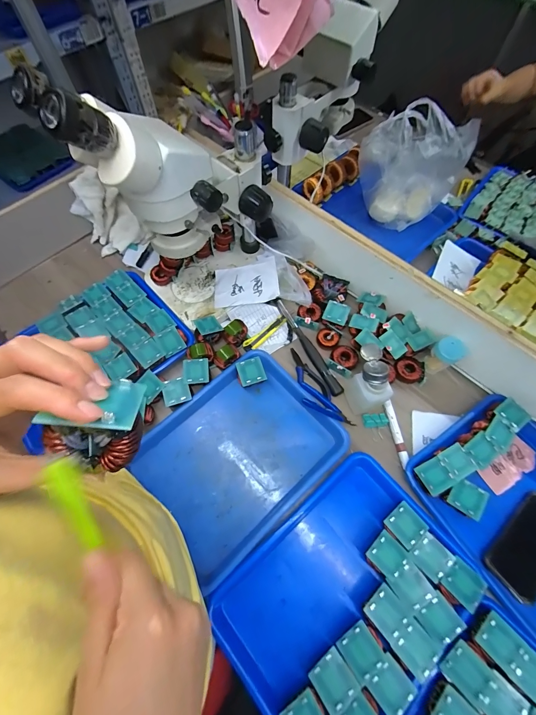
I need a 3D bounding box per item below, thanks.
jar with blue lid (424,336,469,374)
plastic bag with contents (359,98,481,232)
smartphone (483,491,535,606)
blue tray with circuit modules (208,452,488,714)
[{"bbox_3d":[0.320,0.001,0.570,0.044,0.085,0.048,-31,69,-13],"label":"jar with blue lid"},{"bbox_3d":[0.311,-0.422,0.670,0.179,0.184,0.185,-30,68,-13],"label":"plastic bag with contents"},{"bbox_3d":[0.402,0.285,0.466,0.160,0.009,0.075,-34,63,-19],"label":"smartphone"},{"bbox_3d":[0.108,0.324,0.420,0.315,0.051,0.234,-37,70,-15],"label":"blue tray with circuit modules"}]

